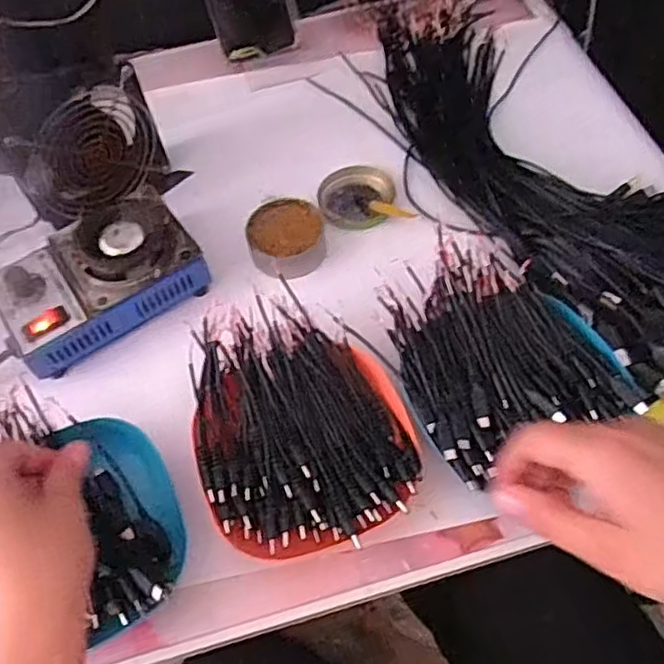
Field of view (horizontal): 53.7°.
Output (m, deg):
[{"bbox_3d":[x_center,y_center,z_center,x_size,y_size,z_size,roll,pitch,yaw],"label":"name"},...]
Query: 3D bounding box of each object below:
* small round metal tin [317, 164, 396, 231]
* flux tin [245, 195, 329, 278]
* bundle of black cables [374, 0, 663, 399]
[{"bbox_3d":[0.021,-0.117,0.580,0.063,0.023,0.062,-2,59,3],"label":"small round metal tin"},{"bbox_3d":[-0.036,-0.075,0.539,0.063,0.028,0.073,-16,60,-5],"label":"flux tin"},{"bbox_3d":[0.175,-0.158,0.564,0.169,0.044,0.486,-23,61,-9],"label":"bundle of black cables"}]

